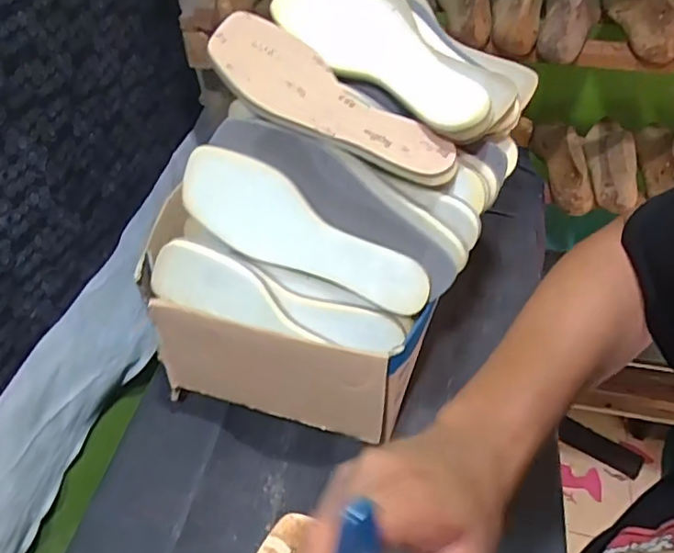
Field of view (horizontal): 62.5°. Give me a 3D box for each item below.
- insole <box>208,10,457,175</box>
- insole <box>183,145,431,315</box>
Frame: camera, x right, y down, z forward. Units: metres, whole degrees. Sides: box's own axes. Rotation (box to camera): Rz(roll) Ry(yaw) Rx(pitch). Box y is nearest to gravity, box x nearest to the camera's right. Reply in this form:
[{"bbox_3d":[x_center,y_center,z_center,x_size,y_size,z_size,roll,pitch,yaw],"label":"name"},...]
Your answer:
[{"bbox_3d":[-0.006,-0.152,0.475,0.227,0.028,0.072,32,55,8],"label":"insole"},{"bbox_3d":[-0.032,-0.034,0.509,0.236,0.079,0.021,32,23,-2],"label":"insole"}]

